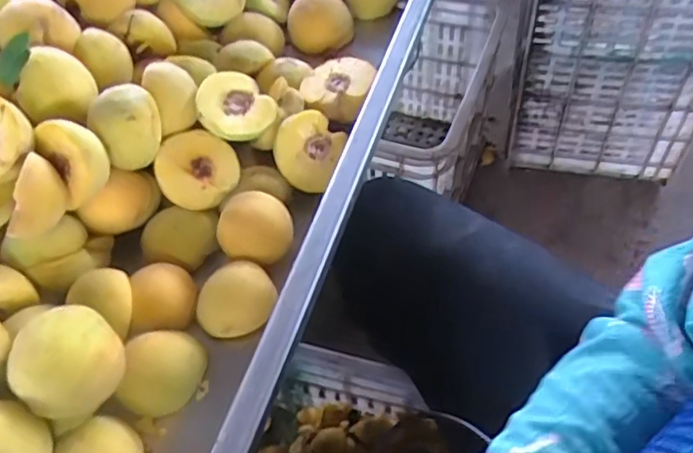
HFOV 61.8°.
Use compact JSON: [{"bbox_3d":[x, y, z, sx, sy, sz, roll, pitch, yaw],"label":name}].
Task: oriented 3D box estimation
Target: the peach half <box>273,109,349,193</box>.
[{"bbox_3d":[-0.037,-0.065,0.516,0.056,0.031,0.067,24,72,-12],"label":"peach half"}]

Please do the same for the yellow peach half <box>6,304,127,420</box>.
[{"bbox_3d":[-0.179,0.088,0.375,0.063,0.063,0.036,-46,33,-21],"label":"yellow peach half"}]

